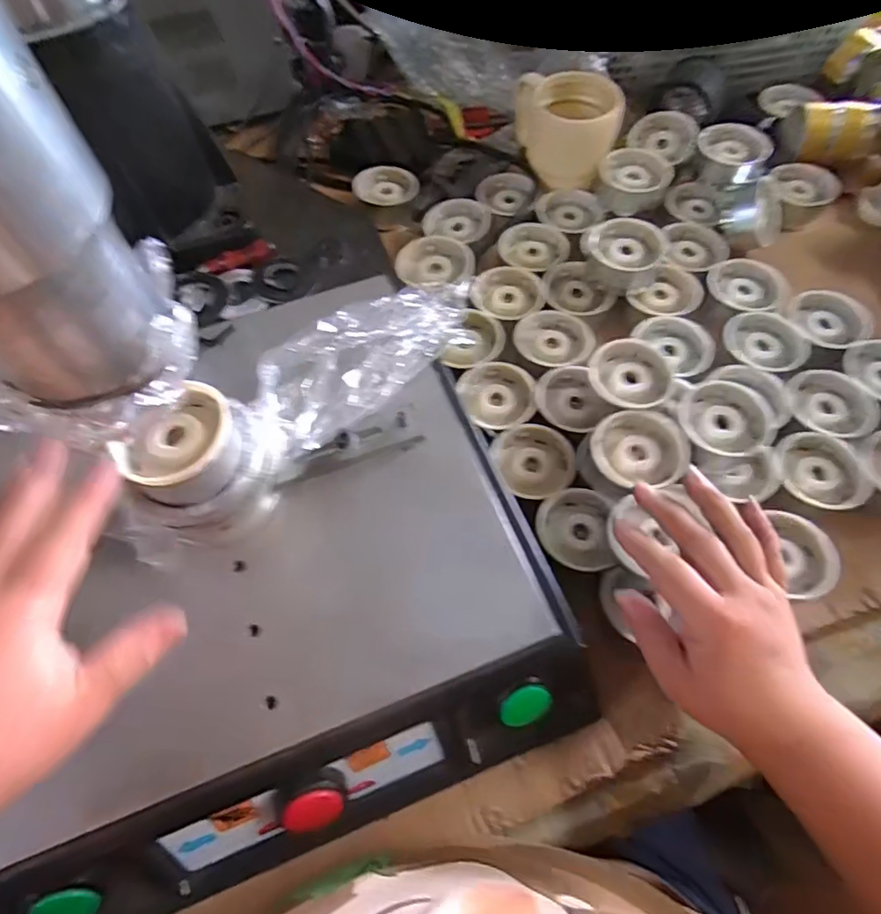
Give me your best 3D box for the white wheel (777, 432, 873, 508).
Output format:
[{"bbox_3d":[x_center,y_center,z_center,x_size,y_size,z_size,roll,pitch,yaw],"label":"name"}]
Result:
[{"bbox_3d":[0.307,0.011,0.454,0.068,0.022,0.062,-1,62,2],"label":"white wheel"}]

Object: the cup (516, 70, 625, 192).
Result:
[{"bbox_3d":[0.134,-0.355,0.602,0.105,0.079,0.089,5,62,4],"label":"cup"}]

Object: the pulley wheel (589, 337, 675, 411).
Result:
[{"bbox_3d":[0.159,-0.068,0.471,0.069,0.021,0.065,-37,67,-16],"label":"pulley wheel"}]

